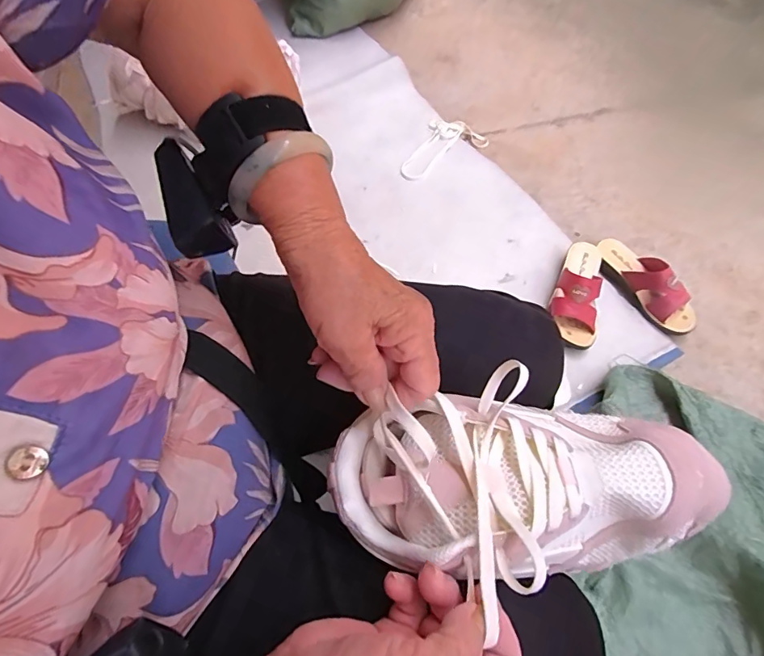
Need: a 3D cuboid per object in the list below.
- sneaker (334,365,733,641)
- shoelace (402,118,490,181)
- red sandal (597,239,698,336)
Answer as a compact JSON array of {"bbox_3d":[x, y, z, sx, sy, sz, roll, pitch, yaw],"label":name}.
[{"bbox_3d":[0.079,0.090,0.262,0.215,0.078,0.109,0,61,1],"label":"sneaker"},{"bbox_3d":[0.147,-0.414,1.060,0.145,0.012,0.231,25,63,13],"label":"shoelace"},{"bbox_3d":[0.499,-0.090,0.841,0.086,0.068,0.224,-31,66,-17],"label":"red sandal"}]

